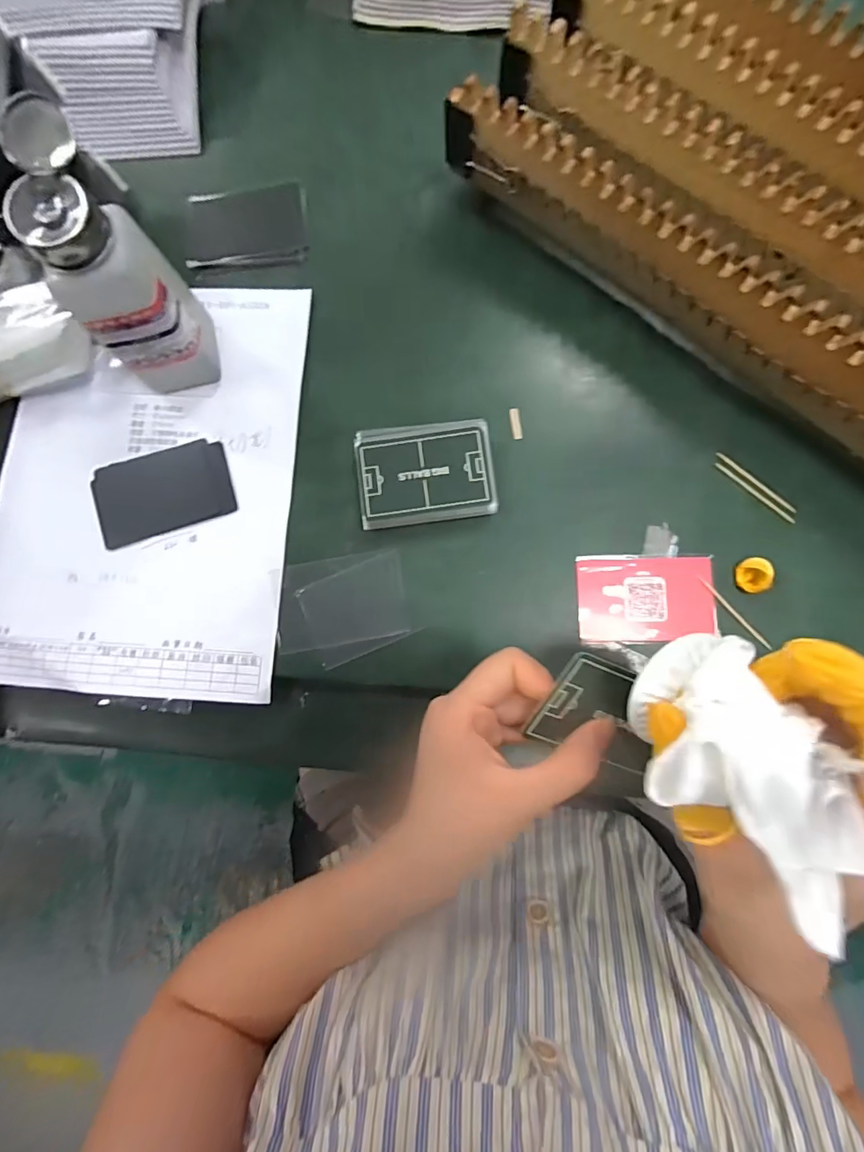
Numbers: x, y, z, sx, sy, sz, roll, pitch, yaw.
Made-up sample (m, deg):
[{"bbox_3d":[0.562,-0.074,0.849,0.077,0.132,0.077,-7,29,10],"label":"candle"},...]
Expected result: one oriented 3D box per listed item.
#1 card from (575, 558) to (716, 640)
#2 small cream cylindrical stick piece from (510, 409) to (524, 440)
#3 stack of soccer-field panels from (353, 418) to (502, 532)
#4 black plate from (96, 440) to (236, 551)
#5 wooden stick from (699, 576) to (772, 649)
[{"bbox_3d":[0.139,0.015,0.323,0.085,0.004,0.053,-2,82,3],"label":"card"},{"bbox_3d":[0.059,-0.106,0.344,0.007,0.004,0.023,-6,82,3],"label":"small cream cylindrical stick piece"},{"bbox_3d":[-0.004,-0.068,0.333,0.088,0.016,0.065,-7,82,2],"label":"stack of soccer-field panels"},{"bbox_3d":[-0.189,-0.061,0.351,0.097,0.005,0.060,-17,82,1],"label":"black plate"},{"bbox_3d":[0.193,0.023,0.317,0.005,0.004,0.056,-40,82,-2],"label":"wooden stick"}]

